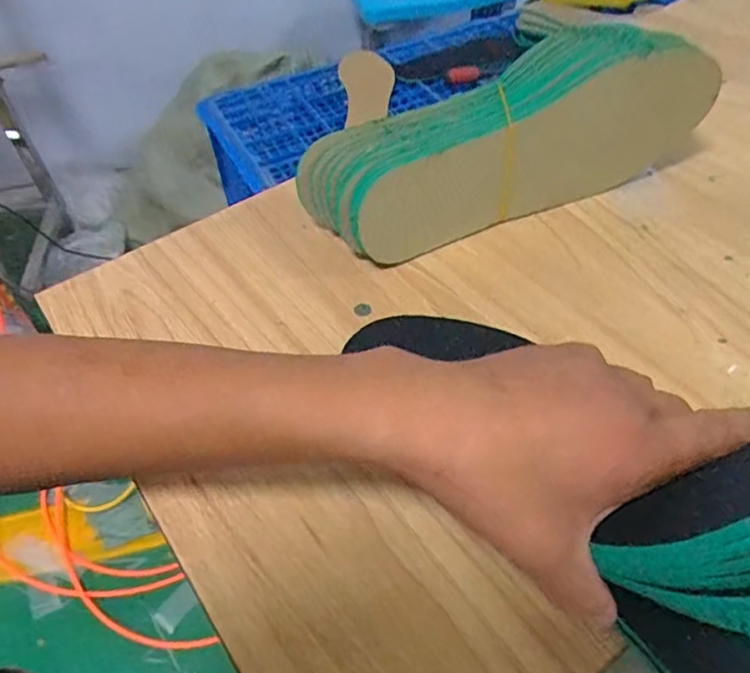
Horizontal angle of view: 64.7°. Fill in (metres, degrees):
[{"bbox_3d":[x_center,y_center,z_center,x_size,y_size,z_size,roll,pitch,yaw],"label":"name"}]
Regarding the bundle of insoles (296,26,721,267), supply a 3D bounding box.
[{"bbox_3d":[0.090,-0.128,0.390,0.275,0.097,0.073,-17,52,-11],"label":"bundle of insoles"}]

